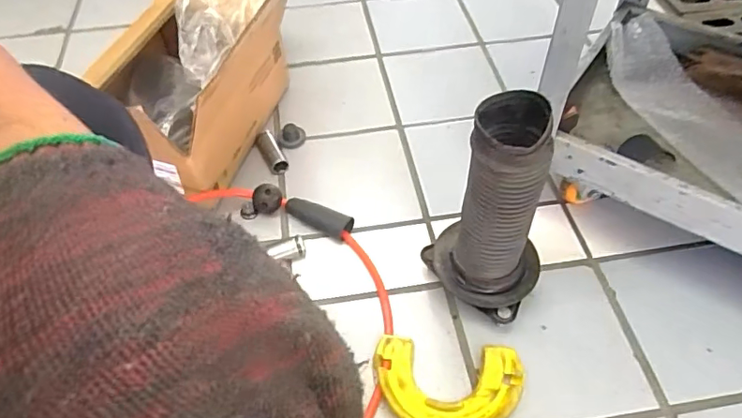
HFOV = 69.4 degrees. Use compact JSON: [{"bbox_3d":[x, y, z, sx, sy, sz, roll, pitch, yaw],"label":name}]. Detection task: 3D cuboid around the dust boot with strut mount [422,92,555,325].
[{"bbox_3d":[0.137,0.001,0.596,0.130,0.251,0.102,32,59,25],"label":"dust boot with strut mount"}]

